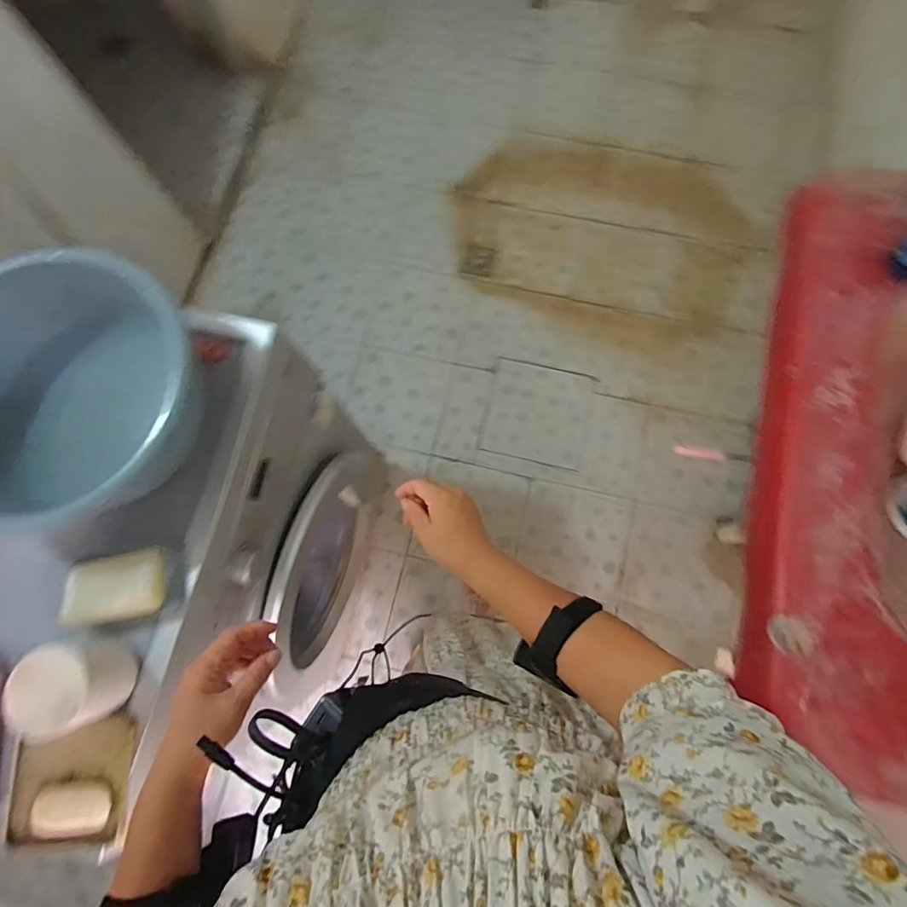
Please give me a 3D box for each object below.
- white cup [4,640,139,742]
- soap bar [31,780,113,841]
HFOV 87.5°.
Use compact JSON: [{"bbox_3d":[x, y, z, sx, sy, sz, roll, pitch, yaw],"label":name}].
[{"bbox_3d":[-0.367,0.226,0.472,0.073,0.090,0.081,-14,78,0],"label":"white cup"},{"bbox_3d":[-0.378,0.356,0.477,0.074,0.021,0.047,-9,78,1],"label":"soap bar"}]

